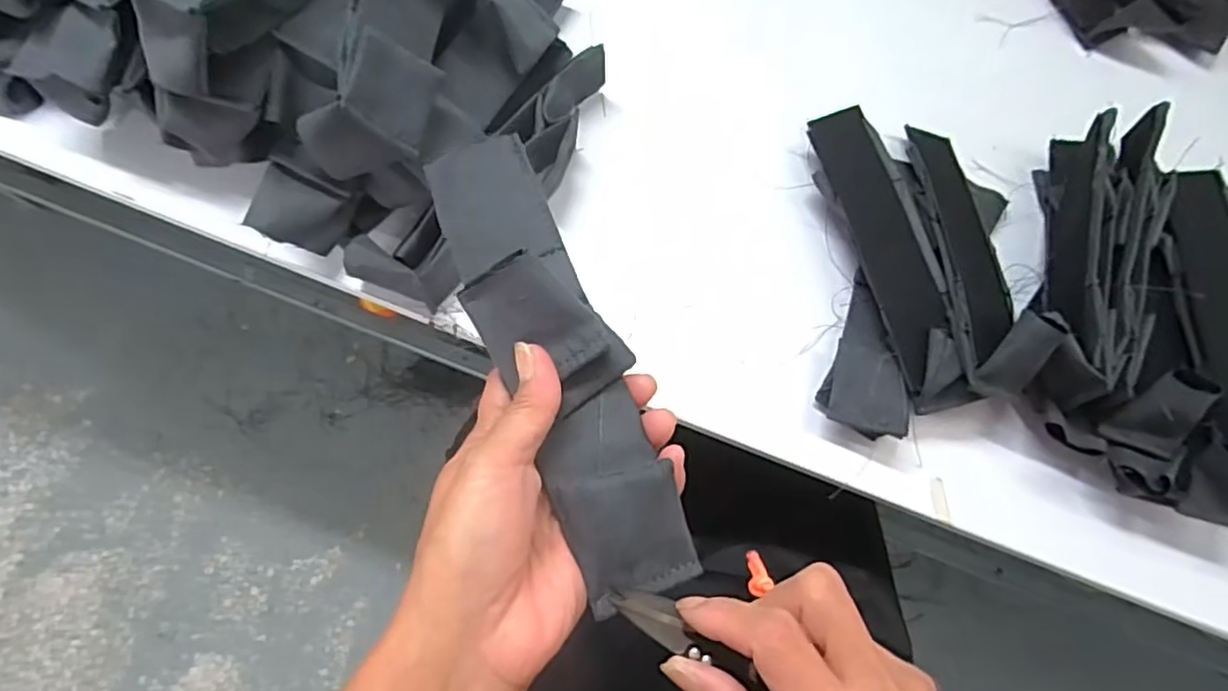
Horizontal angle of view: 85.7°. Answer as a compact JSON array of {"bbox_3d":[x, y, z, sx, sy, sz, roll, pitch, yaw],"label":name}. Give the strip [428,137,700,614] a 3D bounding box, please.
[{"bbox_3d":[-0.022,0.005,0.262,0.048,0.026,0.190,-23,80,-6],"label":"strip"}]

